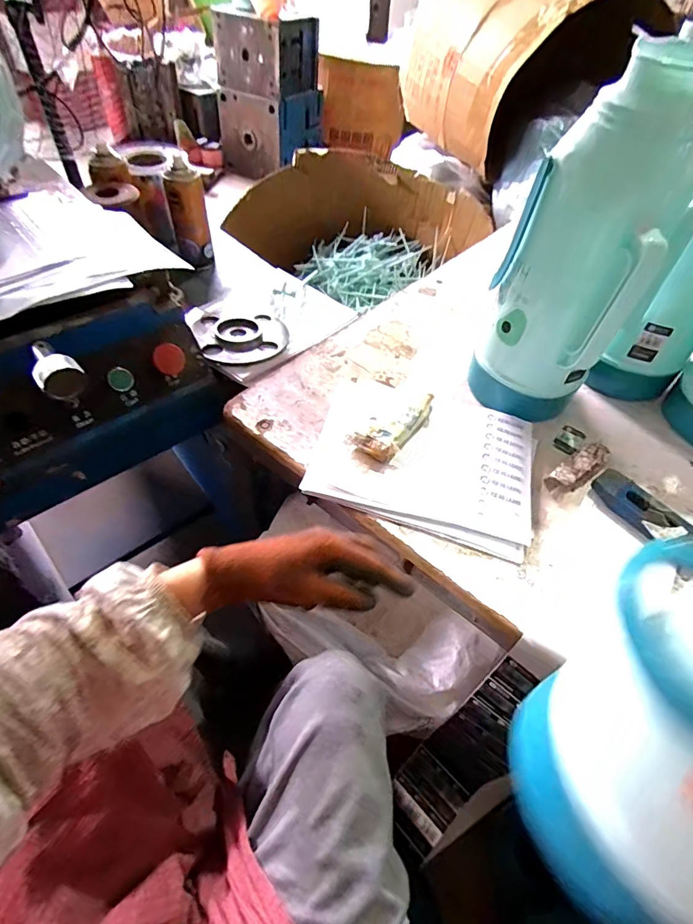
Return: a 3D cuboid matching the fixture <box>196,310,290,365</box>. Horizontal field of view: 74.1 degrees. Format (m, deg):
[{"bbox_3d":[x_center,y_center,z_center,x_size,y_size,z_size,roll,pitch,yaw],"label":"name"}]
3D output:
[{"bbox_3d":[-0.161,-0.204,0.706,0.133,0.019,0.146,2,50,-3],"label":"fixture"}]

